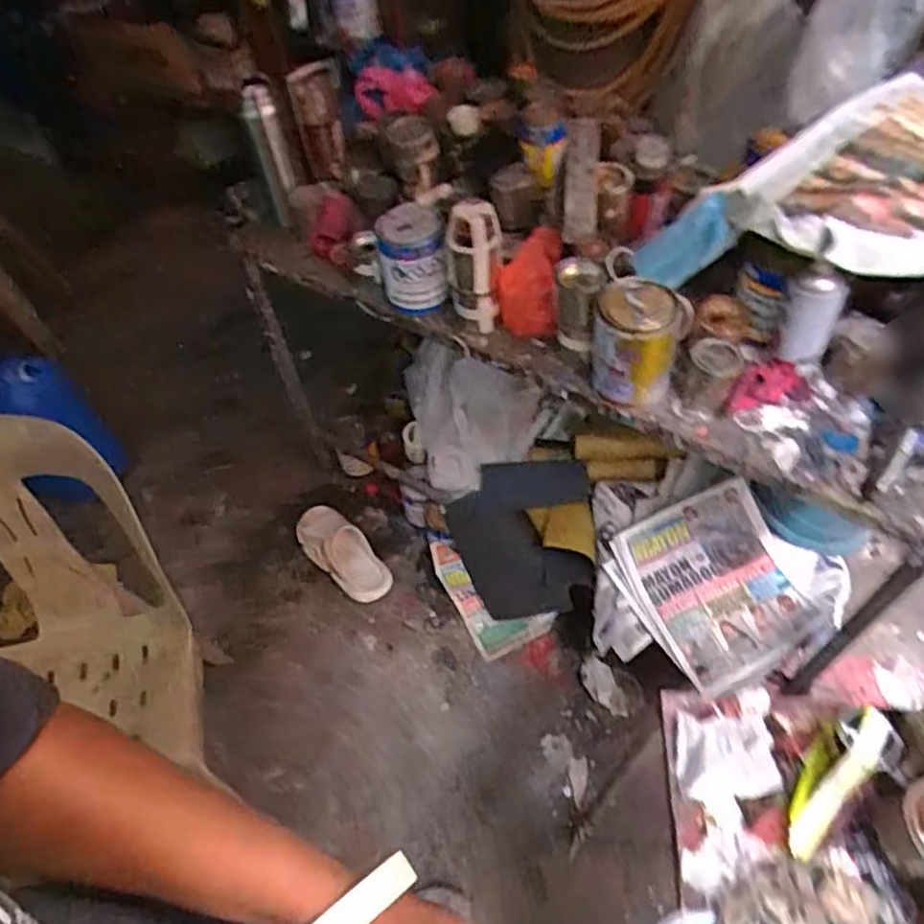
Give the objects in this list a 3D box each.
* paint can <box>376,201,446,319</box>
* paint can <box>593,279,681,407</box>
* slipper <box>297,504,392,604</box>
[{"bbox_3d":[-0.076,-0.315,1.064,0.100,0.131,0.114,-7,52,1],"label":"paint can"},{"bbox_3d":[0.224,-0.157,0.907,0.102,0.136,0.097,-3,52,4],"label":"paint can"},{"bbox_3d":[-0.285,0.207,1.624,0.126,0.075,0.287,-39,58,-22],"label":"slipper"}]

